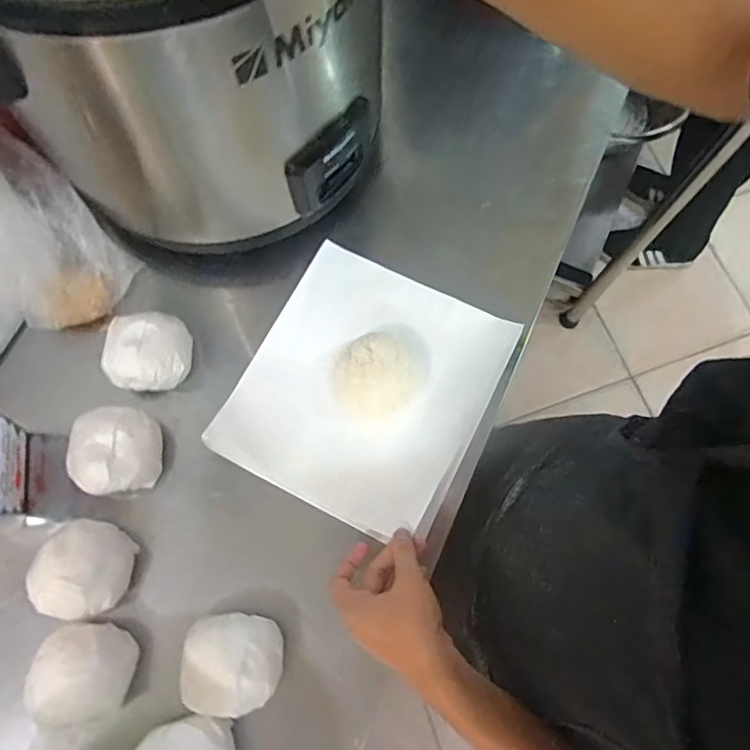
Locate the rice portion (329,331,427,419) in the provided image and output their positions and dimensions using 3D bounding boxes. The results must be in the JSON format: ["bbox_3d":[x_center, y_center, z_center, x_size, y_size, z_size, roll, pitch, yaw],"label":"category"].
[{"bbox_3d":[0.005,-0.001,0.574,0.100,0.047,0.088,-13,73,-4],"label":"rice portion"}]

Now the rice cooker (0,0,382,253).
[{"bbox_3d":[-0.178,-0.336,0.507,0.319,0.313,0.329,-8,72,-3],"label":"rice cooker"}]

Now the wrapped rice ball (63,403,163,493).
[{"bbox_3d":[-0.261,0.077,0.552,0.086,0.070,0.081,0,72,0],"label":"wrapped rice ball"}]

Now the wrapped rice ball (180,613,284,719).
[{"bbox_3d":[-0.125,0.255,0.488,0.082,0.073,0.076,0,72,0],"label":"wrapped rice ball"}]

